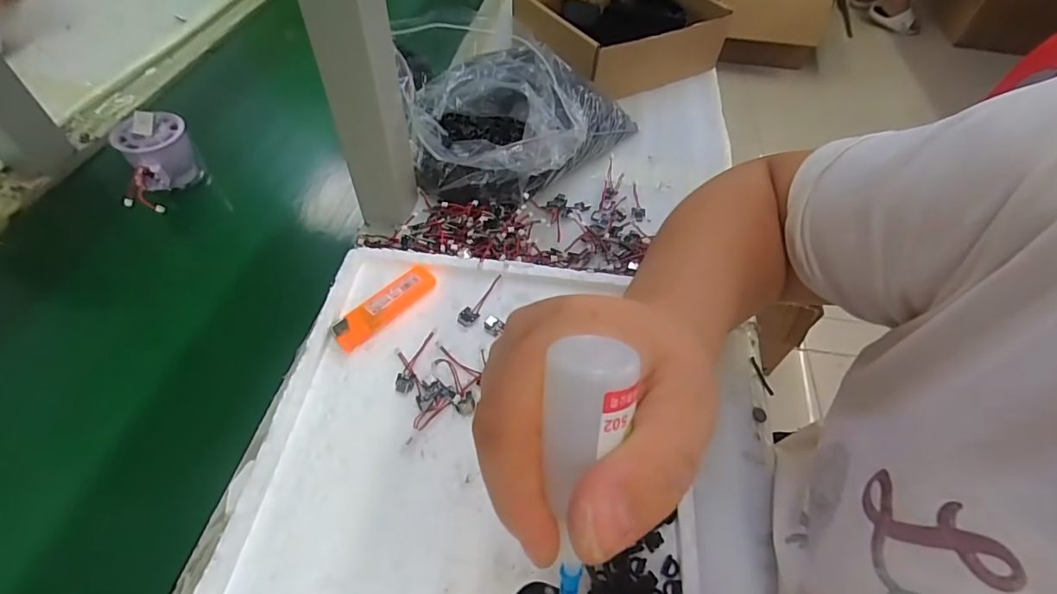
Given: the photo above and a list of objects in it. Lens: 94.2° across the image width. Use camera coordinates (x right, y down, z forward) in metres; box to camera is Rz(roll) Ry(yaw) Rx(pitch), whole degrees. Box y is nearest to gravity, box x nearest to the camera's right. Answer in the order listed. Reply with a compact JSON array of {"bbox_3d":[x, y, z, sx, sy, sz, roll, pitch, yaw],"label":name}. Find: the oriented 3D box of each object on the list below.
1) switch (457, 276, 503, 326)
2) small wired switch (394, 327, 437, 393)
[{"bbox_3d":[-0.036,0.002,0.362,0.015,0.009,0.047,24,55,16],"label":"switch"},{"bbox_3d":[-0.081,0.041,0.333,0.021,0.005,0.051,12,52,7],"label":"small wired switch"}]

